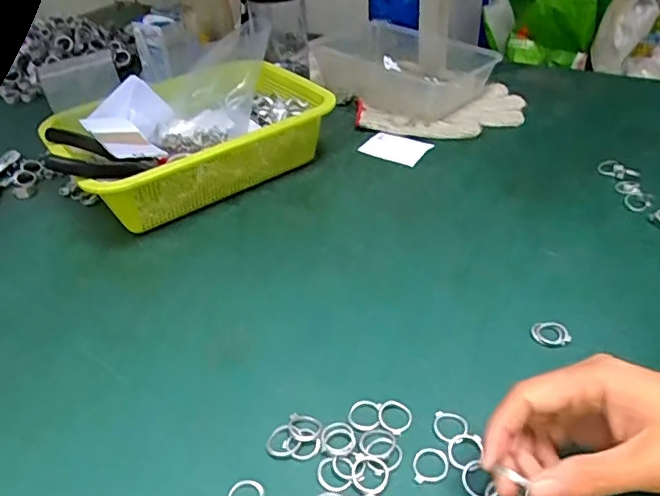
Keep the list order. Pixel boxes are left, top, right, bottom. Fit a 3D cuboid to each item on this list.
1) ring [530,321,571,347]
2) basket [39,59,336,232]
[{"bbox_3d":[0.155,0.060,0.392,0.025,0.005,0.023,-3,37,2],"label":"ring"},{"bbox_3d":[-0.147,-0.120,0.602,0.265,0.083,0.199,-24,41,-24],"label":"basket"}]

